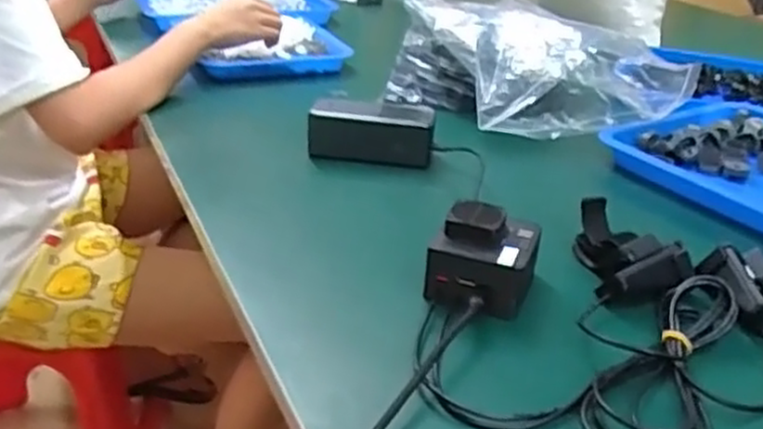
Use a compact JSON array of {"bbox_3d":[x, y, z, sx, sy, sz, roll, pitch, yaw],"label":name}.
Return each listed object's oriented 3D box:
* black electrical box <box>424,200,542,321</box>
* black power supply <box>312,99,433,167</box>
[{"bbox_3d":[0.078,0.030,0.561,0.075,0.057,0.077,11,29,15],"label":"black electrical box"},{"bbox_3d":[-0.010,-0.085,0.790,0.130,0.060,0.043,2,27,-2],"label":"black power supply"}]

